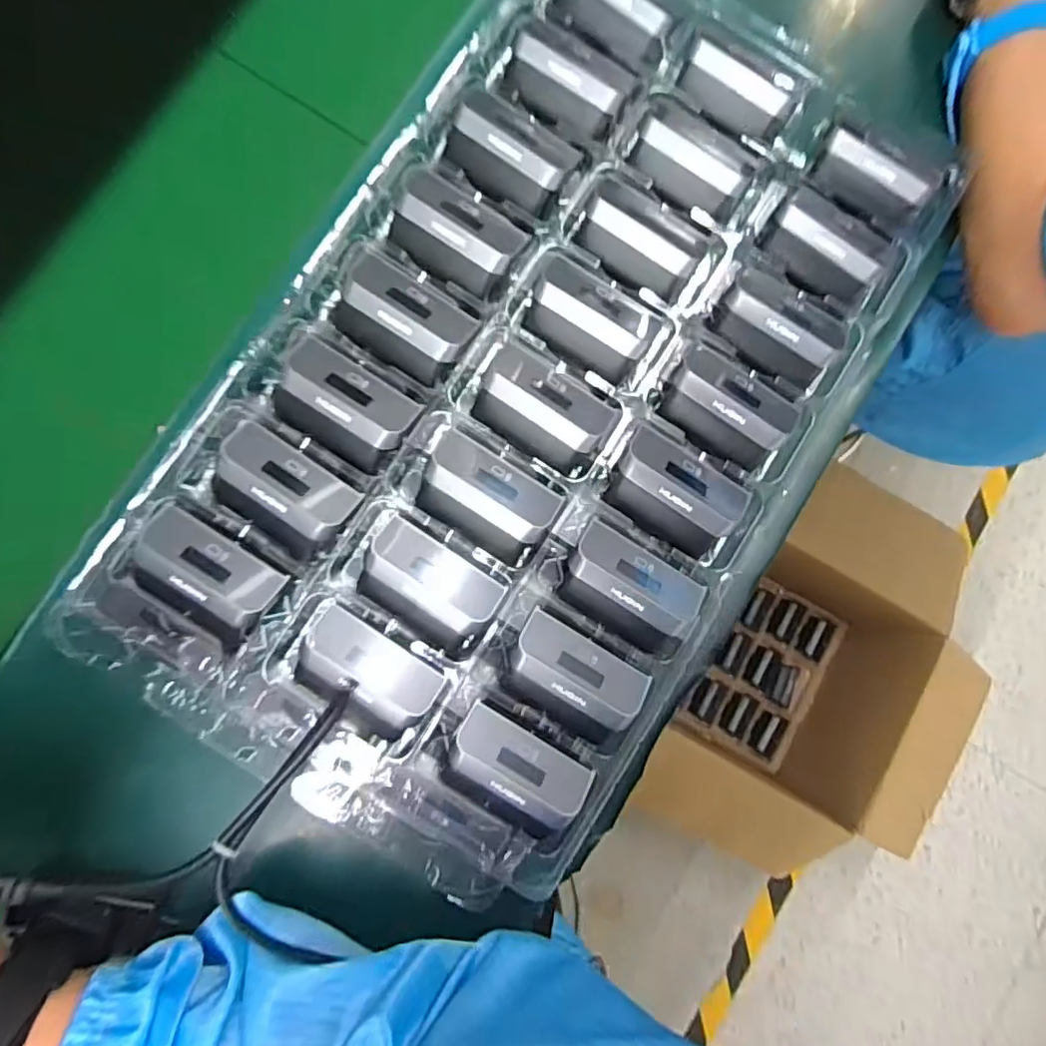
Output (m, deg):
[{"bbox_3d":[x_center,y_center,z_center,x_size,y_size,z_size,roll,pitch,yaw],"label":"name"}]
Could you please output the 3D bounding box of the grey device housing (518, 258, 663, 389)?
[{"bbox_3d":[0.040,-0.116,0.355,0.071,0.021,0.049,29,84,0],"label":"grey device housing"}]

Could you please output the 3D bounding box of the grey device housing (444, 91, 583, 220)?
[{"bbox_3d":[-0.005,-0.215,0.360,0.068,0.023,0.050,27,84,0],"label":"grey device housing"}]

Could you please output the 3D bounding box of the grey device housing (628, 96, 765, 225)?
[{"bbox_3d":[0.104,-0.219,0.369,0.072,0.020,0.053,30,84,0],"label":"grey device housing"}]

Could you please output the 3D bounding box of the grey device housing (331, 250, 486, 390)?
[{"bbox_3d":[-0.067,-0.117,0.347,0.077,0.023,0.048,33,84,1],"label":"grey device housing"}]

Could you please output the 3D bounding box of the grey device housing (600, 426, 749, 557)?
[{"bbox_3d":[0.088,-0.017,0.355,0.074,0.025,0.051,27,84,0],"label":"grey device housing"}]

